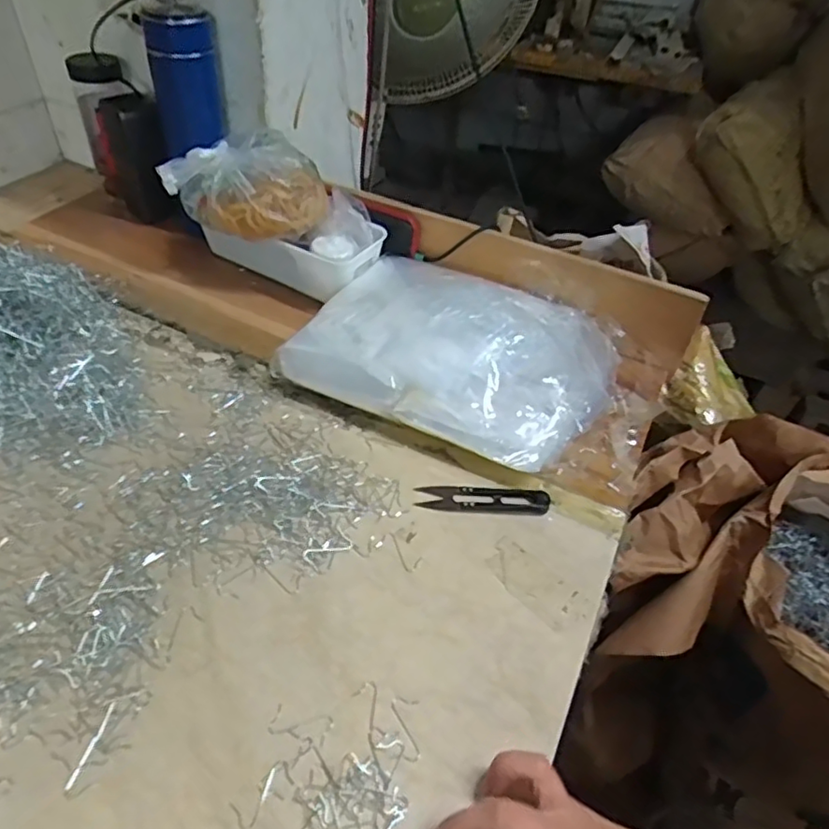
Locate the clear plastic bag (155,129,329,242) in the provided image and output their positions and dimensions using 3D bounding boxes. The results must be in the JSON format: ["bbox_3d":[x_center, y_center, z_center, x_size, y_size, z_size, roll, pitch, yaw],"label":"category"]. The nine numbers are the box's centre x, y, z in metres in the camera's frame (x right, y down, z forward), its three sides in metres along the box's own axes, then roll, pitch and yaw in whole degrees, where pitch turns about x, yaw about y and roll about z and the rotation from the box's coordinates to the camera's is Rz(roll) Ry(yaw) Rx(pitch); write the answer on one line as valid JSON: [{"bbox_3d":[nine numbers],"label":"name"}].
[{"bbox_3d":[-0.164,-0.234,0.618,0.153,0.072,0.095,13,45,6],"label":"clear plastic bag"}]

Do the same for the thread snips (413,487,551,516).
[{"bbox_3d":[0.055,0.066,0.483,0.103,0.008,0.024,5,45,-2],"label":"thread snips"}]

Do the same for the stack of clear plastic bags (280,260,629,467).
[{"bbox_3d":[0.042,-0.060,0.566,0.269,0.072,0.194,23,47,15],"label":"stack of clear plastic bags"}]

